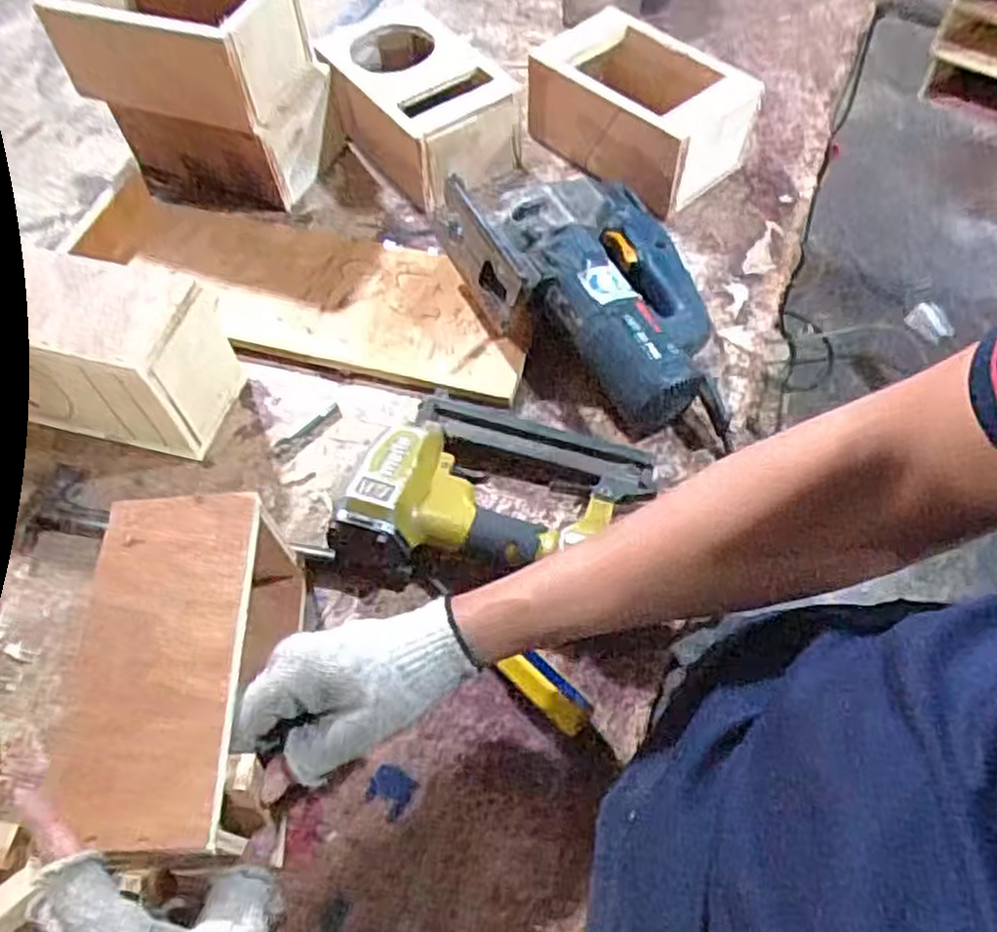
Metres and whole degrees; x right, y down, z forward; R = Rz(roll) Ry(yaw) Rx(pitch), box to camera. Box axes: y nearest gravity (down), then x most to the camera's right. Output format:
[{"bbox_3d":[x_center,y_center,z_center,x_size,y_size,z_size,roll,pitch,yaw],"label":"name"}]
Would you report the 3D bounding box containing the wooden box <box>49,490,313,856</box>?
[{"bbox_3d":[-0.177,0.129,0.464,0.098,0.118,0.192,-5,58,2],"label":"wooden box"}]

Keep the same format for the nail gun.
[{"bbox_3d":[-0.002,0.016,0.554,0.180,0.053,0.170,21,61,15],"label":"nail gun"}]

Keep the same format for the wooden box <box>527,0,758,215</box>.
[{"bbox_3d":[0.145,-0.352,0.770,0.134,0.099,0.197,-35,63,-18],"label":"wooden box"}]

